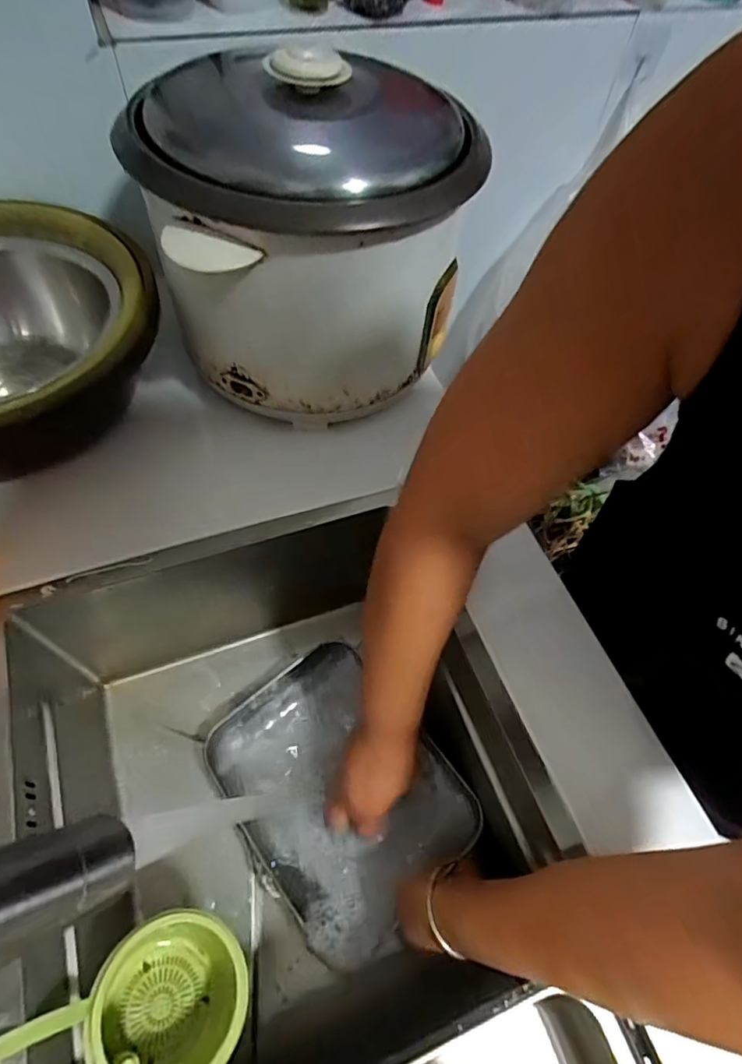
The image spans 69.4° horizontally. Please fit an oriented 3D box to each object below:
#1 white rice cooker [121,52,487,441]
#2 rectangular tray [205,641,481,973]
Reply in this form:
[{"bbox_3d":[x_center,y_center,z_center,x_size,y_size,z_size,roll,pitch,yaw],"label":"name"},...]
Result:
[{"bbox_3d":[-0.059,-0.292,0.512,0.279,0.230,0.302,-6,58,-9],"label":"white rice cooker"},{"bbox_3d":[-0.035,0.253,0.560,0.200,0.043,0.258,-33,66,-23],"label":"rectangular tray"}]

